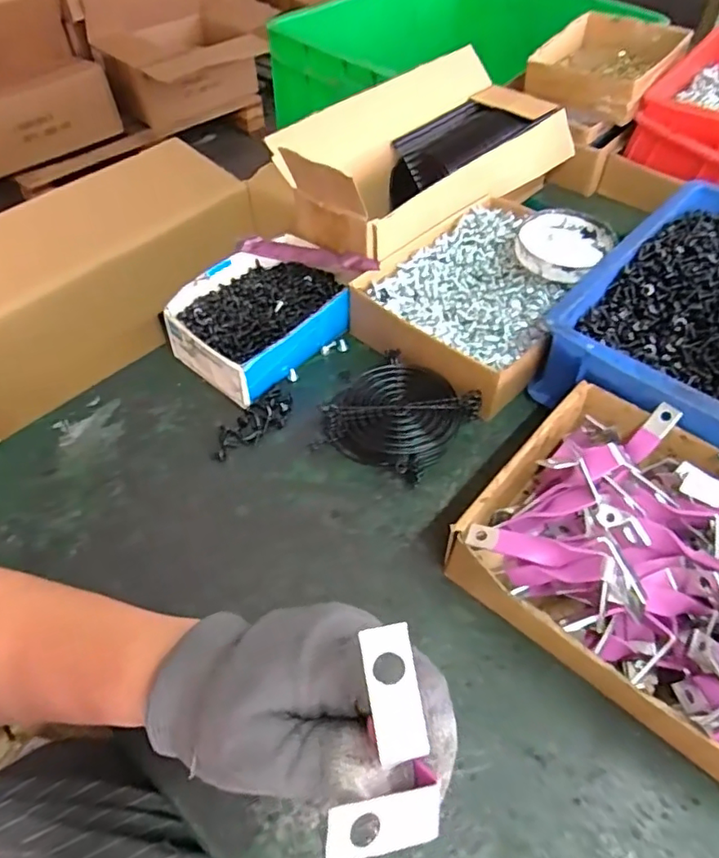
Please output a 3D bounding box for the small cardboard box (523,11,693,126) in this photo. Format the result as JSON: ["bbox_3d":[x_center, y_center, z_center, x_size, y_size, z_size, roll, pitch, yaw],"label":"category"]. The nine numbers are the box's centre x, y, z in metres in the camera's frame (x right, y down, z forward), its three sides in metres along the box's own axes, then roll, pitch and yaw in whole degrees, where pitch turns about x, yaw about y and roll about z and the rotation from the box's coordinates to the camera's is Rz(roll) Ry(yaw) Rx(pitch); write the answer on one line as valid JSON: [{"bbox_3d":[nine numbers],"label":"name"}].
[{"bbox_3d":[0.298,-0.440,0.699,0.140,0.045,0.179,30,57,22],"label":"small cardboard box"}]

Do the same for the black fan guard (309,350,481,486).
[{"bbox_3d":[0.032,-0.010,0.457,0.089,0.031,0.095,32,59,23],"label":"black fan guard"}]

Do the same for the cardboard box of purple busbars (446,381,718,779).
[{"bbox_3d":[0.188,0.079,0.353,0.209,0.079,0.189,34,60,24],"label":"cardboard box of purple busbars"}]

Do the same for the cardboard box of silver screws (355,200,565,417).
[{"bbox_3d":[0.117,-0.116,0.525,0.223,0.051,0.165,-37,60,-25],"label":"cardboard box of silver screws"}]

